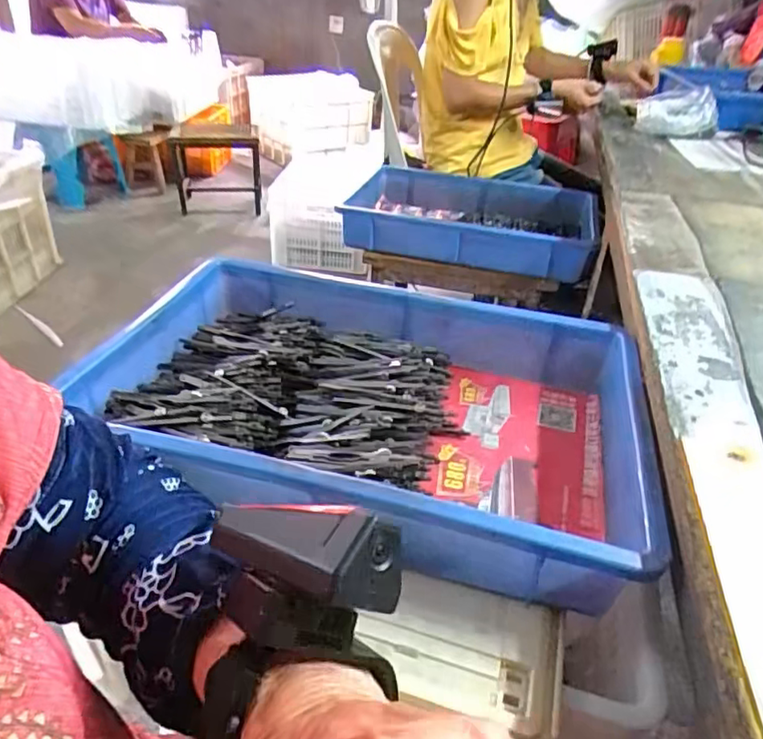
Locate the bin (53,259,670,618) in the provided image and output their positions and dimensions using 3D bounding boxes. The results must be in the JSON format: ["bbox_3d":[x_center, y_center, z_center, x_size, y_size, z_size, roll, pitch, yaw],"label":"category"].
[{"bbox_3d":[-0.012,0.027,0.510,0.424,0.083,0.280,12,35,12],"label":"bin"}]

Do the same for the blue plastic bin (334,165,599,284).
[{"bbox_3d":[0.157,-0.268,1.084,0.436,0.083,0.286,10,34,10],"label":"blue plastic bin"}]

